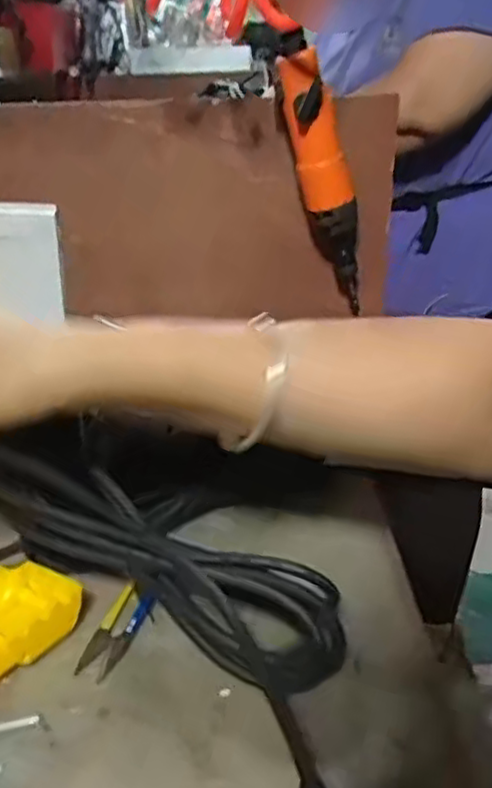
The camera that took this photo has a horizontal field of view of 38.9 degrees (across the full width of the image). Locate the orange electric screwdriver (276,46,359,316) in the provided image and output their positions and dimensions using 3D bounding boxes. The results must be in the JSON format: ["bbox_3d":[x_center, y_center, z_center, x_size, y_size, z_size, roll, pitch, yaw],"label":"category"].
[{"bbox_3d":[0.067,-0.162,0.563,0.035,0.211,0.040,-37,40,-19],"label":"orange electric screwdriver"}]

